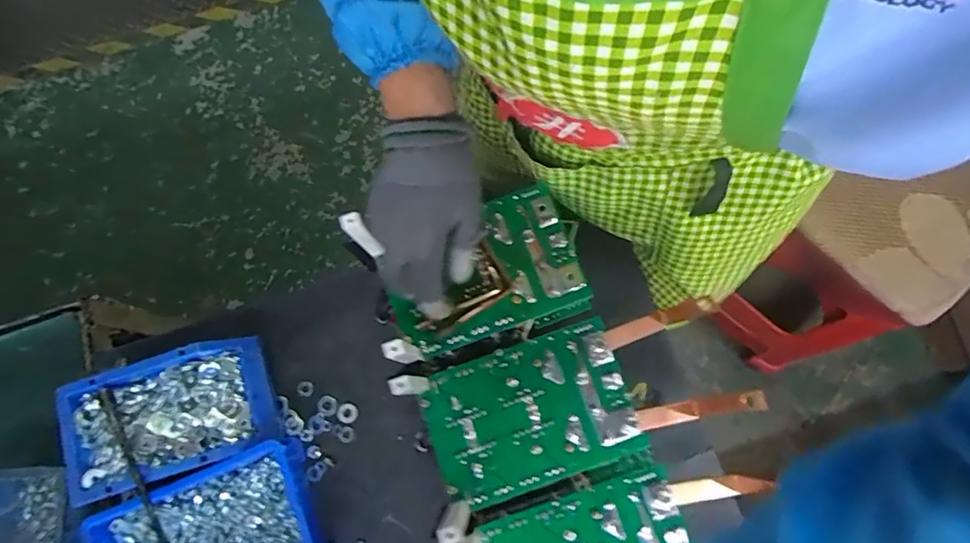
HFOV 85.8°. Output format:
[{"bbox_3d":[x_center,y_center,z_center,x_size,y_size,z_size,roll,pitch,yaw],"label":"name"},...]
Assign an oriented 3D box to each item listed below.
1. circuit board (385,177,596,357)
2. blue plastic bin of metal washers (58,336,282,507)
[{"bbox_3d":[-0.004,0.000,0.451,0.162,0.018,0.112,-20,77,-3],"label":"circuit board"},{"bbox_3d":[-0.310,0.144,0.530,0.184,0.072,0.114,-18,77,-2],"label":"blue plastic bin of metal washers"}]

